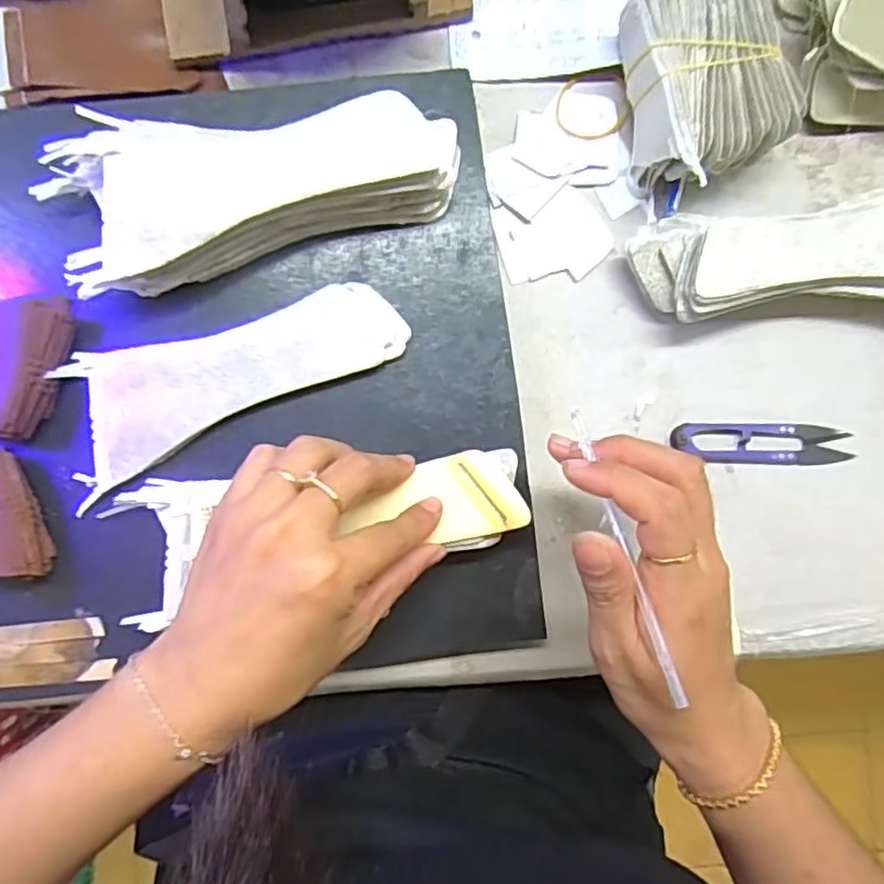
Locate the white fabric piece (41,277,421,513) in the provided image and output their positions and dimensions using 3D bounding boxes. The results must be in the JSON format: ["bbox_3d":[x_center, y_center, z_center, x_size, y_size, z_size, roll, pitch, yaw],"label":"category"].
[{"bbox_3d":[-0.110,-0.039,0.349,0.177,0.005,0.064,-26,89,-3],"label":"white fabric piece"}]

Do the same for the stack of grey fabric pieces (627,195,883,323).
[{"bbox_3d":[0.203,-0.101,0.368,0.200,0.043,0.071,-5,89,-2],"label":"stack of grey fabric pieces"}]

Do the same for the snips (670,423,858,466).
[{"bbox_3d":[0.179,0.001,0.381,0.100,0.007,0.023,2,88,-2],"label":"snips"}]

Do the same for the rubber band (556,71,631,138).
[{"bbox_3d":[0.085,-0.188,0.381,0.041,0.006,0.037,-1,88,-2],"label":"rubber band"}]

